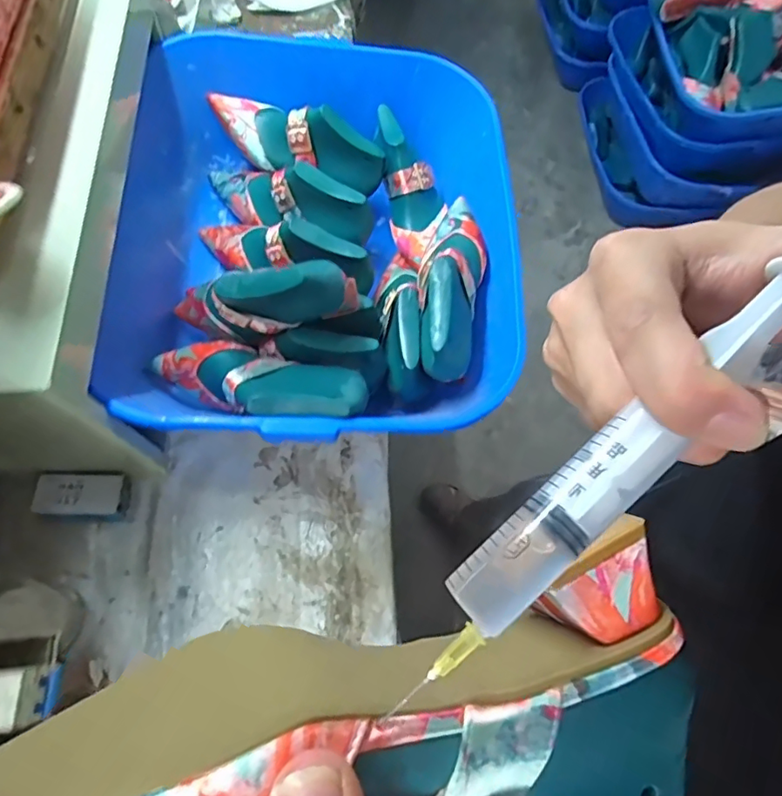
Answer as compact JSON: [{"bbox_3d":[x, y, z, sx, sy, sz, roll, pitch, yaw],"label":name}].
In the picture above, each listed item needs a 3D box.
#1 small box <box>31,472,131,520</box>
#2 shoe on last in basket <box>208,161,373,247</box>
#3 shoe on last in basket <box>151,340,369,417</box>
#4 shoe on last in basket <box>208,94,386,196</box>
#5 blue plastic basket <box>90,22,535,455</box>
[{"bbox_3d":[-0.389,0.125,0.669,0.108,0.036,0.056,2,67,-2],"label":"small box"},{"bbox_3d":[-0.162,-0.300,0.784,0.282,0.089,0.078,18,67,20],"label":"shoe on last in basket"},{"bbox_3d":[-0.164,-0.021,0.627,0.278,0.069,0.097,11,66,20],"label":"shoe on last in basket"},{"bbox_3d":[-0.147,-0.387,0.786,0.282,0.087,0.077,27,68,8],"label":"shoe on last in basket"},{"bbox_3d":[-0.079,-0.215,0.730,0.473,0.220,0.580,-1,67,-3],"label":"blue plastic basket"}]

